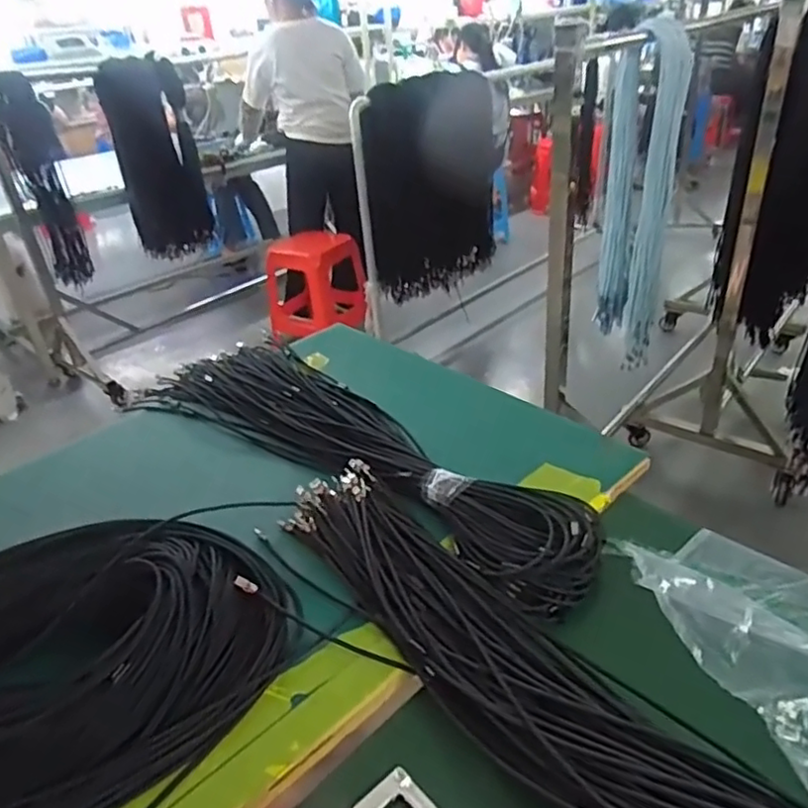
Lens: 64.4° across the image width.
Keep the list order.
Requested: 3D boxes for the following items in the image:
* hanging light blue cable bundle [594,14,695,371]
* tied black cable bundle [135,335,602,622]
[{"bbox_3d":[0.560,-0.465,1.539,0.155,0.735,0.102,6,33,19],"label":"hanging light blue cable bundle"},{"bbox_3d":[-0.084,0.043,0.823,0.722,0.052,0.203,24,42,39],"label":"tied black cable bundle"}]

